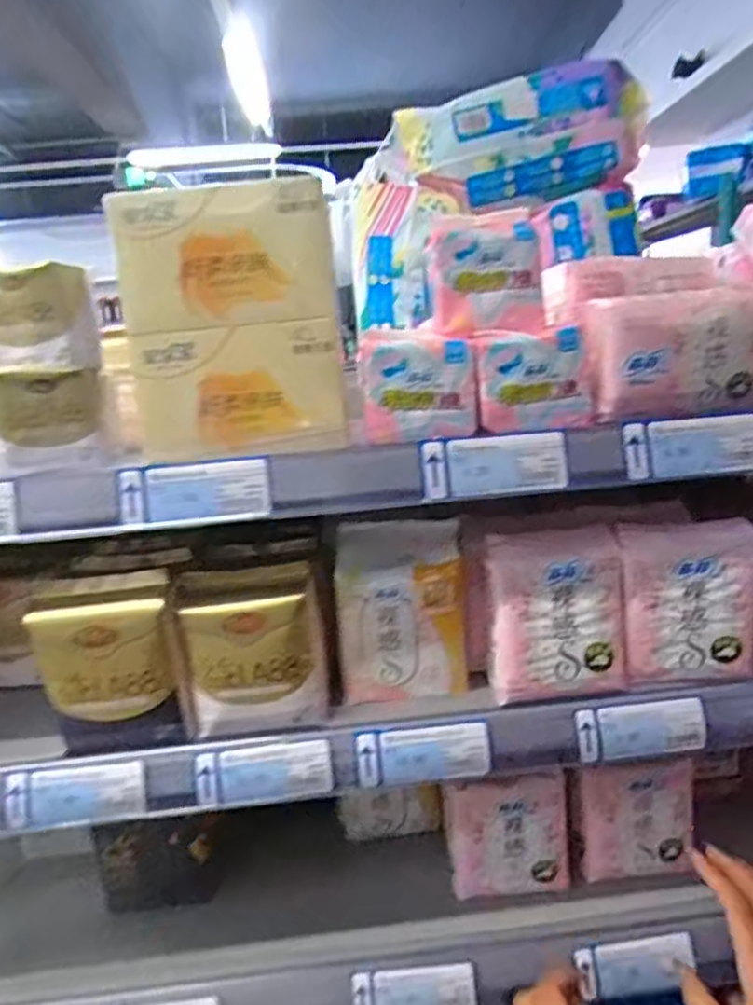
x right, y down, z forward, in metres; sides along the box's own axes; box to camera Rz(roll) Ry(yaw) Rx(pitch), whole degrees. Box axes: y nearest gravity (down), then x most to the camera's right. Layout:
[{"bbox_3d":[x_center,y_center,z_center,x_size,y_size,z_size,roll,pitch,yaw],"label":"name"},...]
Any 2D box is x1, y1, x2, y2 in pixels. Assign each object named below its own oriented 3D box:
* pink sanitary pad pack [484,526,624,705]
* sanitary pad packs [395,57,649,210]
[{"bbox_3d":[0.130,0.079,0.481,0.093,0.110,0.035,-2,13,-3],"label":"pink sanitary pad pack"},{"bbox_3d":[0.161,-0.412,0.755,0.267,0.130,0.088,2,13,14],"label":"sanitary pad packs"}]

